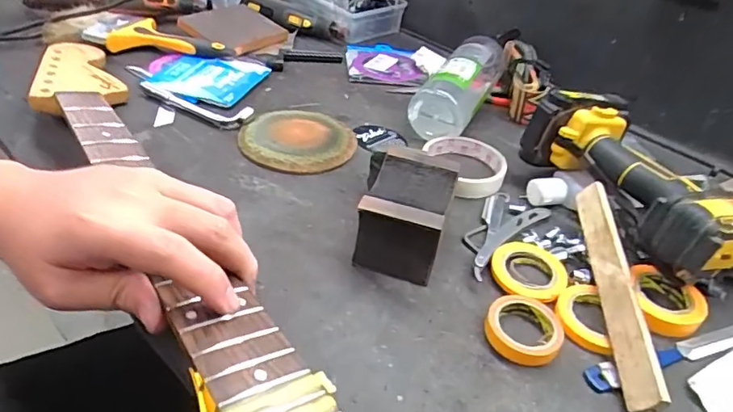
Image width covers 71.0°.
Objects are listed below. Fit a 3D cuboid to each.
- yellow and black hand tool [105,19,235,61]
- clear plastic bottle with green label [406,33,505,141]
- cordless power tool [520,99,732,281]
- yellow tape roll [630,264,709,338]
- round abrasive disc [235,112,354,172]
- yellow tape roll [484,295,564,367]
[{"bbox_3d":[-0.252,-0.219,0.684,0.157,0.023,0.074,10,38,2],"label":"yellow and black hand tool"},{"bbox_3d":[0.113,-0.144,0.604,0.064,0.073,0.178,21,41,19],"label":"clear plastic bottle with green label"},{"bbox_3d":[0.250,-0.022,0.455,0.136,0.079,0.197,-10,41,-22],"label":"cordless power tool"},{"bbox_3d":[0.231,0.072,0.395,0.050,0.015,0.055,15,39,12],"label":"yellow tape roll"},{"bbox_3d":[-0.071,-0.071,0.536,0.116,0.015,0.110,3,38,-2],"label":"round abrasive disc"},{"bbox_3d":[0.111,0.085,0.363,0.051,0.013,0.054,3,38,-2],"label":"yellow tape roll"}]

